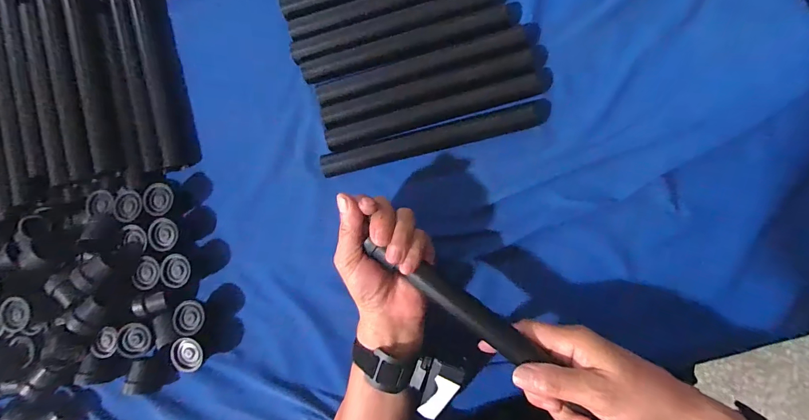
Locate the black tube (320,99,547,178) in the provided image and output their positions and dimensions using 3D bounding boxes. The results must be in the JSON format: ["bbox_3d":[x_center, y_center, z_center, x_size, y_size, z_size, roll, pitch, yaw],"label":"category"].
[{"bbox_3d":[0.027,-0.074,0.385,0.231,0.020,0.026,-13,85,8],"label":"black tube"}]

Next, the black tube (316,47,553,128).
[{"bbox_3d":[0.030,-0.125,0.385,0.234,0.021,0.025,-16,85,8],"label":"black tube"}]

